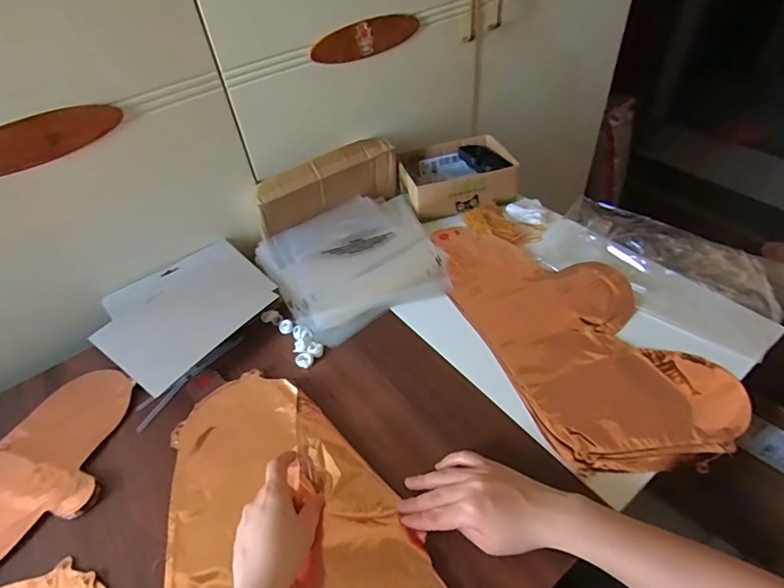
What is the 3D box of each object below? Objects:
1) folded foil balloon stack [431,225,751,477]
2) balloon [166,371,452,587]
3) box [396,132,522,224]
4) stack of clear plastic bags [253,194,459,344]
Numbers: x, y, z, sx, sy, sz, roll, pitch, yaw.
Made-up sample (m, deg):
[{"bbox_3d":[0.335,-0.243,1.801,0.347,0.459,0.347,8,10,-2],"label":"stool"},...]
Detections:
[{"bbox_3d":[0.222,0.024,0.587,0.220,0.017,0.416,-17,46,-11],"label":"folded foil balloon stack"},{"bbox_3d":[-0.106,0.234,0.425,0.226,0.026,0.388,-26,48,-18],"label":"balloon"},{"bbox_3d":[0.106,-0.214,0.797,0.192,0.059,0.163,-18,46,-11],"label":"box"},{"bbox_3d":[-0.050,-0.055,0.686,0.254,0.029,0.234,-27,49,-19],"label":"stack of clear plastic bags"}]

